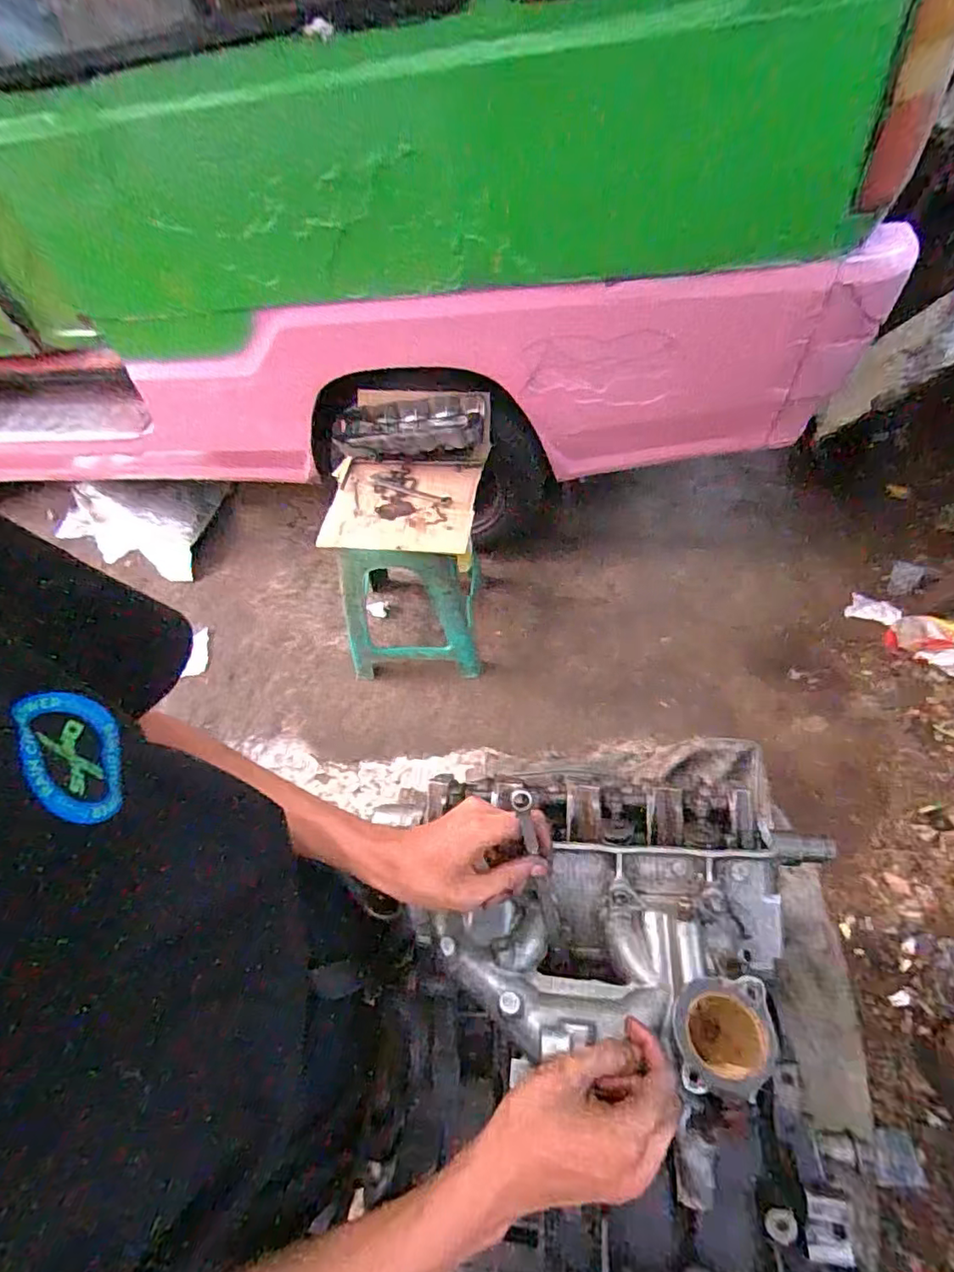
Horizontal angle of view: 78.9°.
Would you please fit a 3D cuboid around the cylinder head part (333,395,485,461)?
[{"bbox_3d":[-0.152,-0.457,1.281,0.341,0.085,0.132,2,58,4],"label":"cylinder head part"}]

